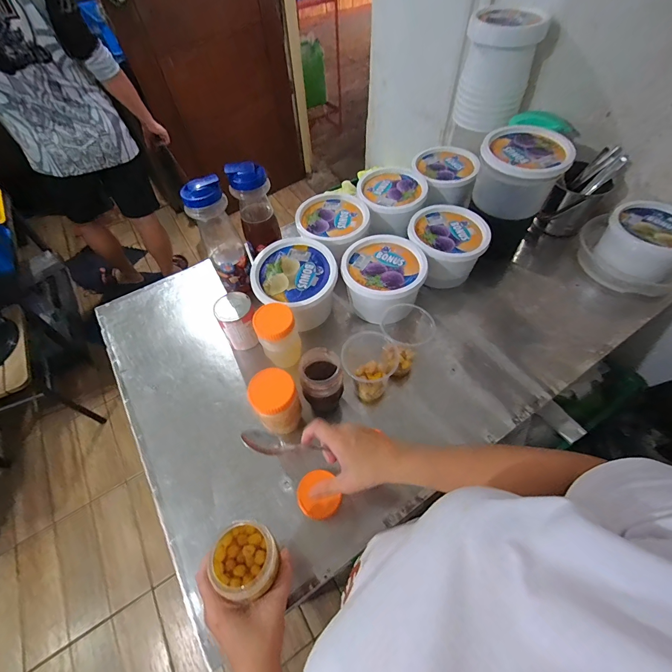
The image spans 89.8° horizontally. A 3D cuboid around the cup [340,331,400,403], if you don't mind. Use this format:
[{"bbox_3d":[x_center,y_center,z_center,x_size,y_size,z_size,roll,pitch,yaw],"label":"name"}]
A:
[{"bbox_3d":[0.058,0.056,0.596,0.091,0.133,0.095,-1,56,2],"label":"cup"}]

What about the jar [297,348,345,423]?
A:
[{"bbox_3d":[-0.024,0.091,0.596,0.071,0.132,0.091,-17,57,-8],"label":"jar"}]

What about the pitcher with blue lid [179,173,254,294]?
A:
[{"bbox_3d":[-0.237,-0.207,0.709,0.083,0.236,0.094,-12,57,-6],"label":"pitcher with blue lid"}]

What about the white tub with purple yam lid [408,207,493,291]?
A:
[{"bbox_3d":[0.250,-0.208,0.776,0.166,0.102,0.165,-1,56,2],"label":"white tub with purple yam lid"}]

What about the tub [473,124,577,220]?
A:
[{"bbox_3d":[0.396,-0.348,0.746,0.173,0.138,0.166,-1,56,2],"label":"tub"}]

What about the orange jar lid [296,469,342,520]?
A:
[{"bbox_3d":[-0.030,0.254,0.541,0.064,0.016,0.069,-1,56,2],"label":"orange jar lid"}]

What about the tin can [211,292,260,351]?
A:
[{"bbox_3d":[-0.195,-0.029,0.682,0.071,0.088,0.083,-29,60,-16],"label":"tin can"}]

